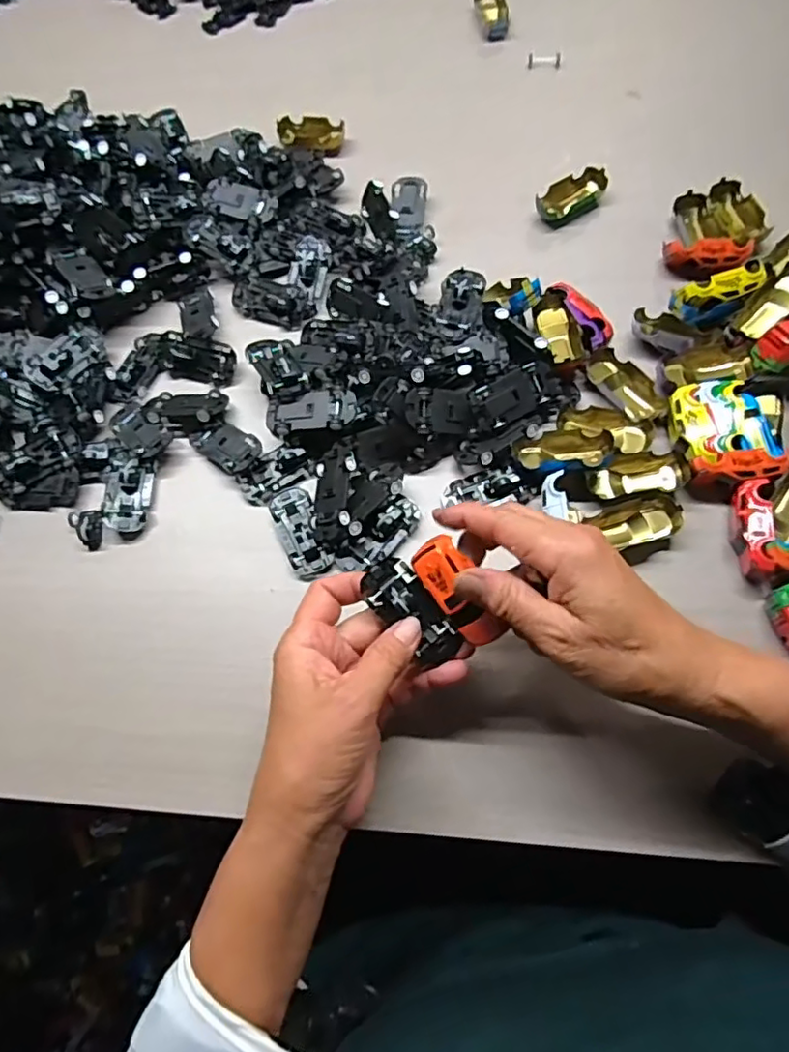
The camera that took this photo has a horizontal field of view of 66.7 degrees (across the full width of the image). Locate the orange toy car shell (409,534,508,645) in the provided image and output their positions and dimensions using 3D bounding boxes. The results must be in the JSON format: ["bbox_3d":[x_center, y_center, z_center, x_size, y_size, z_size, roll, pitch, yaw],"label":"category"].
[{"bbox_3d":[0.034,0.035,0.322,0.027,0.017,0.061,-31,92,3],"label":"orange toy car shell"}]

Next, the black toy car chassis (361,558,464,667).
[{"bbox_3d":[0.011,0.047,0.329,0.028,0.013,0.066,-43,96,-14],"label":"black toy car chassis"}]

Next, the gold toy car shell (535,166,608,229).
[{"bbox_3d":[0.151,-0.282,0.514,0.063,0.018,0.029,-37,70,-12],"label":"gold toy car shell"}]

